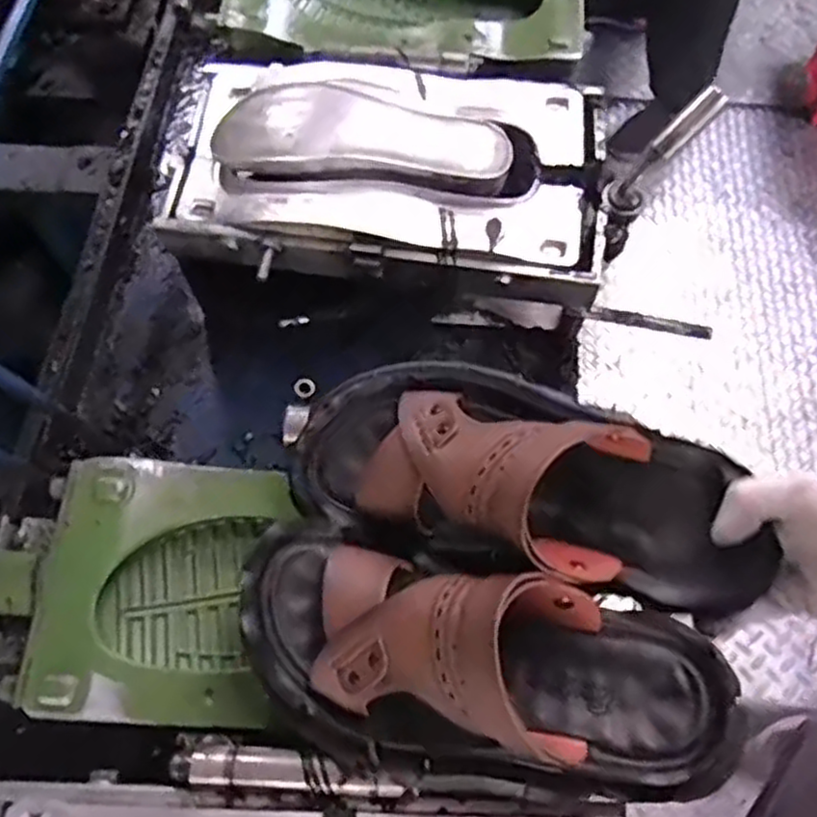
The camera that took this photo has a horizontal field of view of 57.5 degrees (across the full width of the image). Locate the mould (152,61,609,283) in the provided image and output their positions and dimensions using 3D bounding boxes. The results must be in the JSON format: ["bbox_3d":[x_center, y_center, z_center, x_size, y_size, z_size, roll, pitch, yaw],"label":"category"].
[{"bbox_3d":[-0.019,-0.214,0.642,0.379,0.049,0.211,6,64,4],"label":"mould"}]

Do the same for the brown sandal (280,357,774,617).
[{"bbox_3d":[0.072,0.036,0.452,0.275,0.086,0.122,14,64,11],"label":"brown sandal"}]

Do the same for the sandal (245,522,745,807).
[{"bbox_3d":[0.035,0.148,0.421,0.272,0.096,0.119,16,65,9],"label":"sandal"}]

